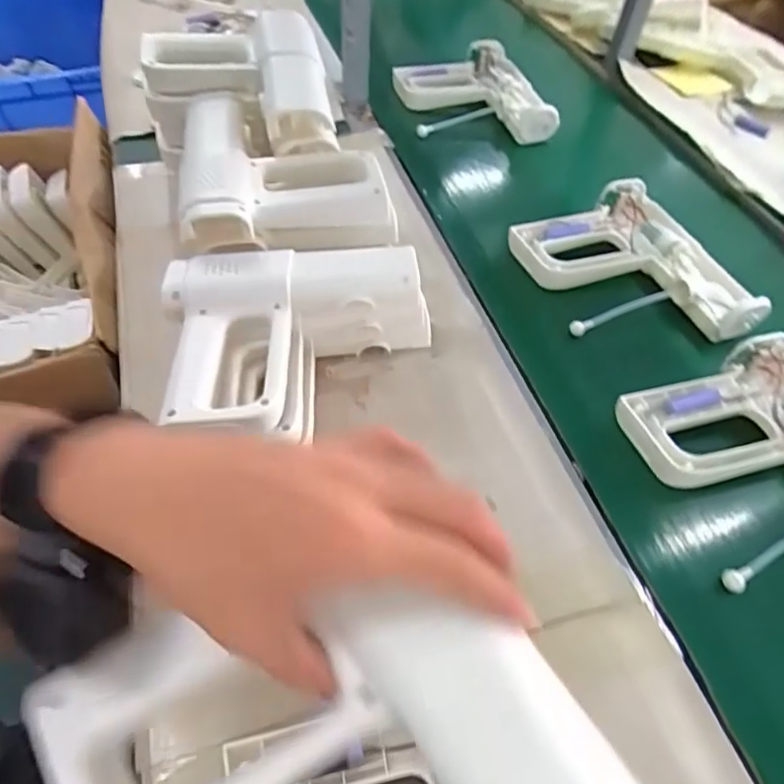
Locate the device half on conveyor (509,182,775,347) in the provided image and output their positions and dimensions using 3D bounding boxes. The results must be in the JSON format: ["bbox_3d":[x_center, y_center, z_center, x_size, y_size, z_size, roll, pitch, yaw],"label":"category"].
[{"bbox_3d":[0.240,-0.132,0.607,0.192,0.050,0.209,-8,53,-9],"label":"device half on conveyor"}]

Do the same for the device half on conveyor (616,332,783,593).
[{"bbox_3d":[0.310,0.060,0.466,0.185,0.050,0.206,-10,54,-10],"label":"device half on conveyor"}]

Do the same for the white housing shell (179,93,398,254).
[{"bbox_3d":[-0.104,-0.214,0.554,0.185,0.055,0.199,-6,53,-8],"label":"white housing shell"}]

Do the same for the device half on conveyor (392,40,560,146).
[{"bbox_3d":[0.110,-0.432,0.826,0.196,0.040,0.217,-8,53,-9],"label":"device half on conveyor"}]

